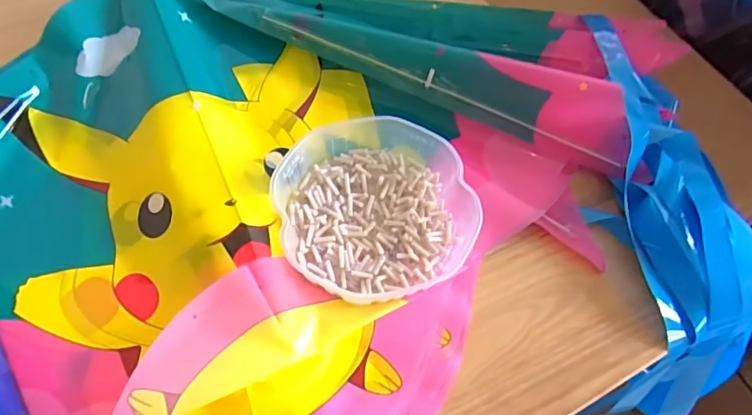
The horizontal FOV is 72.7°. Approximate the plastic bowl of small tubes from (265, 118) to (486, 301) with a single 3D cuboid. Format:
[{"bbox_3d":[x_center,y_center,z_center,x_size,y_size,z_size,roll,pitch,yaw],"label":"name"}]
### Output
[{"bbox_3d":[-0.003,-0.006,0.419,0.147,0.045,0.154,1,61,-2],"label":"plastic bowl of small tubes"}]

